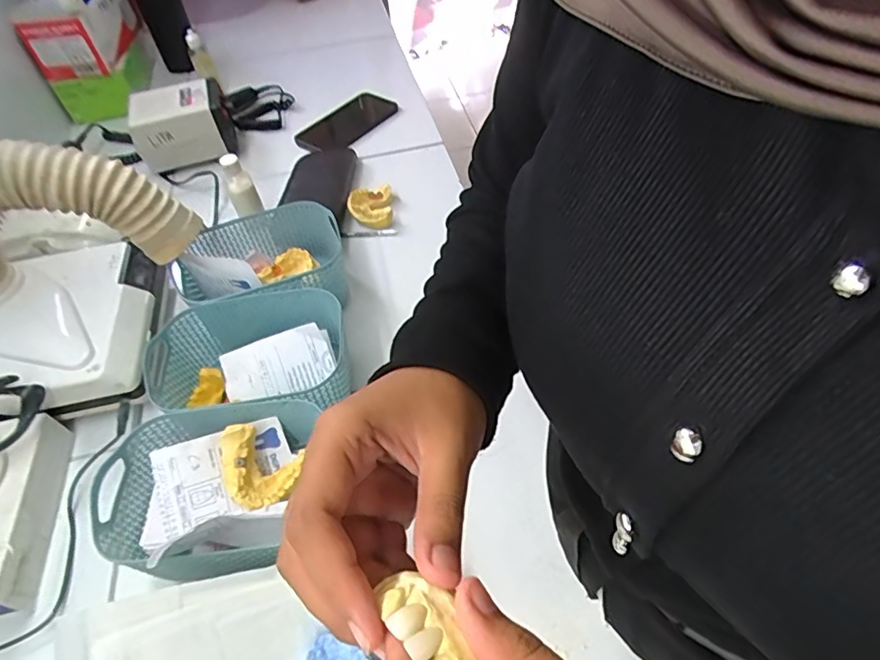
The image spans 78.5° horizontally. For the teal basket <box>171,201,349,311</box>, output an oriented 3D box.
[{"bbox_3d":[-0.186,-0.061,0.577,0.165,0.087,0.122,-17,51,-7],"label":"teal basket"}]

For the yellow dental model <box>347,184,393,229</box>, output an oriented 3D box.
[{"bbox_3d":[-0.088,-0.160,0.688,0.054,0.024,0.075,-7,51,1],"label":"yellow dental model"}]

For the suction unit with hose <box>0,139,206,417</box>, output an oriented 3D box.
[{"bbox_3d":[-0.364,-0.049,0.494,0.244,0.200,0.198,-1,51,5],"label":"suction unit with hose"}]

